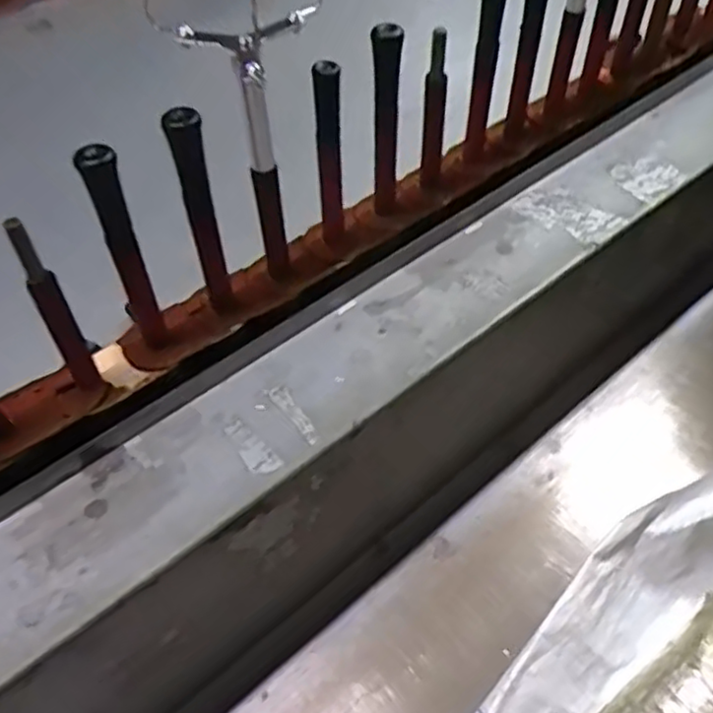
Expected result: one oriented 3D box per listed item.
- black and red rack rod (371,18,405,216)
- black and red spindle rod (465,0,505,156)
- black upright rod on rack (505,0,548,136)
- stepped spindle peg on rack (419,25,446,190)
[{"bbox_3d":[0.021,-0.164,0.485,0.022,0.141,0.014,-10,50,-3],"label":"black and red rack rod"},{"bbox_3d":[0.098,-0.218,0.523,0.021,0.134,0.016,2,51,7],"label":"black and red spindle rod"},{"bbox_3d":[0.136,-0.242,0.541,0.020,0.136,0.018,6,51,10],"label":"black upright rod on rack"},{"bbox_3d":[0.056,-0.182,0.510,0.018,0.118,0.017,2,51,7],"label":"stepped spindle peg on rack"}]

